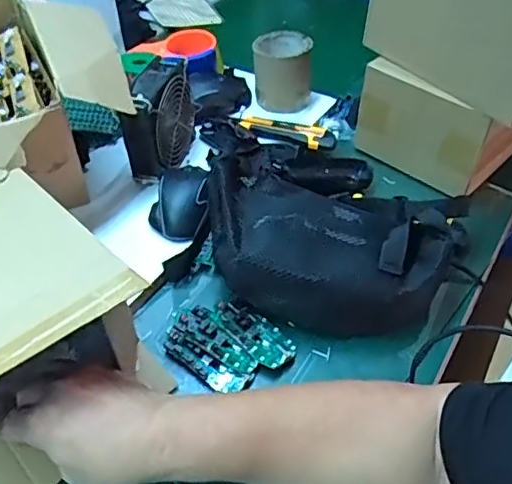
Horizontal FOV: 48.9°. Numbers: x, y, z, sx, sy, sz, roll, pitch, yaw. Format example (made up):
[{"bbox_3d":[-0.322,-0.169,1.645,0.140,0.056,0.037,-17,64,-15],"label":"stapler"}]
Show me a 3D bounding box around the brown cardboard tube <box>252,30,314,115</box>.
[{"bbox_3d":[0.038,-0.254,0.830,0.081,0.093,0.079,-2,45,-1],"label":"brown cardboard tube"}]

